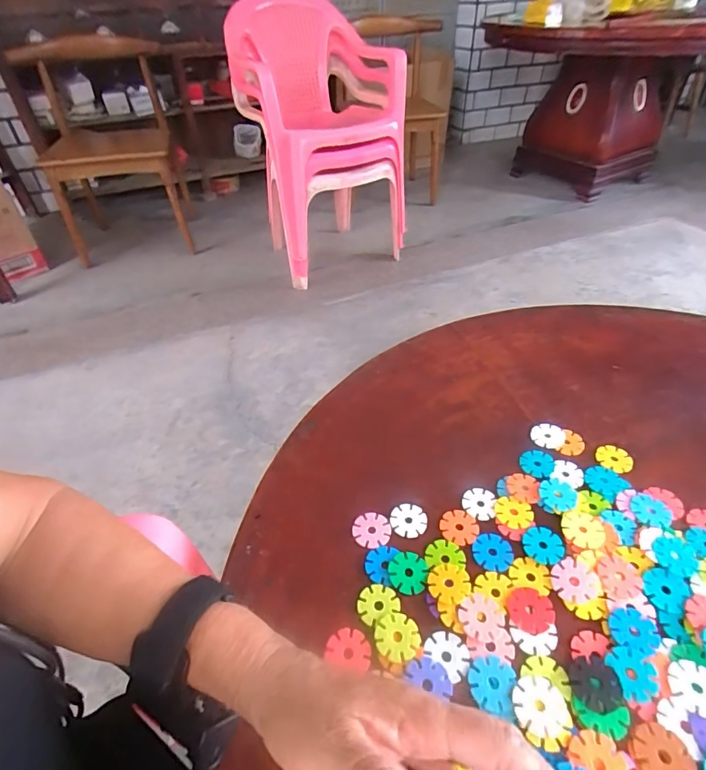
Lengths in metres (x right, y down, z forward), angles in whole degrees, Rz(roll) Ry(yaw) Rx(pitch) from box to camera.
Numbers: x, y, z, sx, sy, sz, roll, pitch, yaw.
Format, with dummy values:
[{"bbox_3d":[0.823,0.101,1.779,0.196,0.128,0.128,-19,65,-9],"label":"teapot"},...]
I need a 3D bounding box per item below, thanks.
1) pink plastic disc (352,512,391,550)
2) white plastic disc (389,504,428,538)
[{"bbox_3d":[0.016,0.125,0.388,0.032,0.004,0.033,-2,42,2],"label":"pink plastic disc"},{"bbox_3d":[0.049,0.120,0.395,0.031,0.006,0.029,-2,42,2],"label":"white plastic disc"}]

